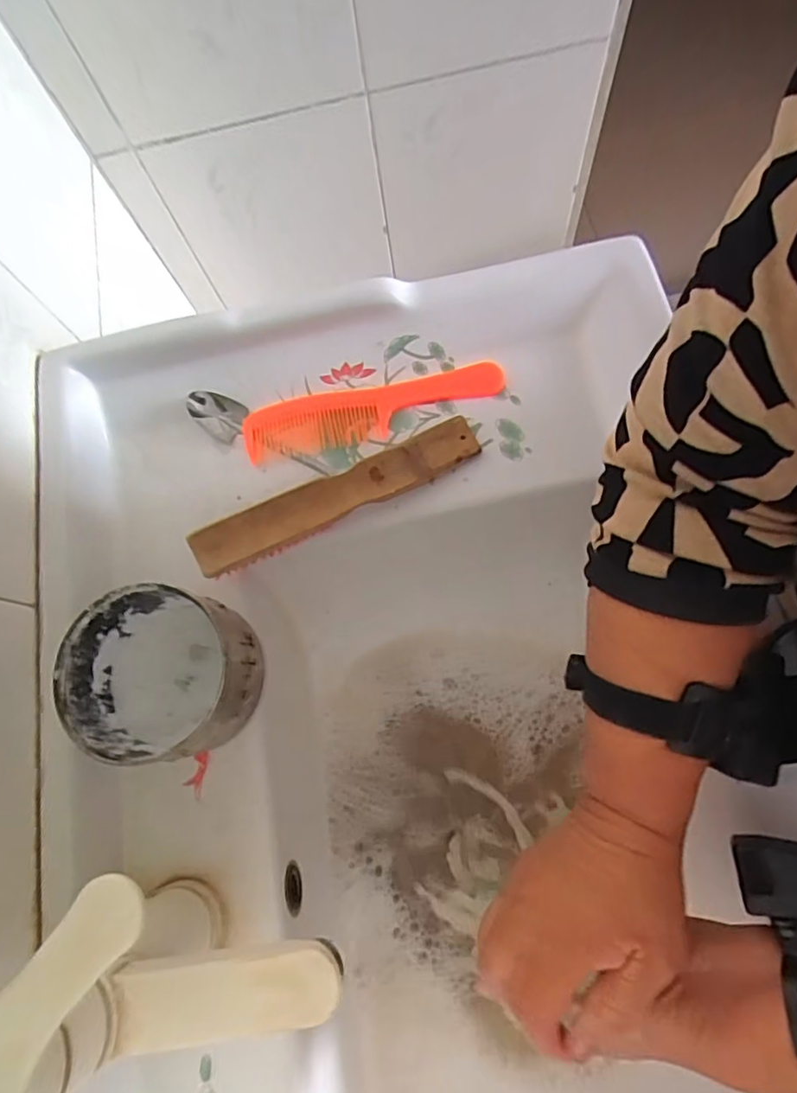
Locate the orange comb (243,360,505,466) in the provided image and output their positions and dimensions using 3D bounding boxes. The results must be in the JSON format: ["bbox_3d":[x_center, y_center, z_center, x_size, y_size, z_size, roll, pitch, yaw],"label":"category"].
[{"bbox_3d":[-0.019,-0.103,0.435,0.195,0.008,0.040,-12,92,3],"label":"orange comb"}]

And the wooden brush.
[{"bbox_3d":[-0.040,-0.034,0.410,0.208,0.025,0.036,-28,74,-2],"label":"wooden brush"}]

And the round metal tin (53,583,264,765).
[{"bbox_3d":[-0.144,0.081,0.362,0.106,0.067,0.099,-2,75,6],"label":"round metal tin"}]

